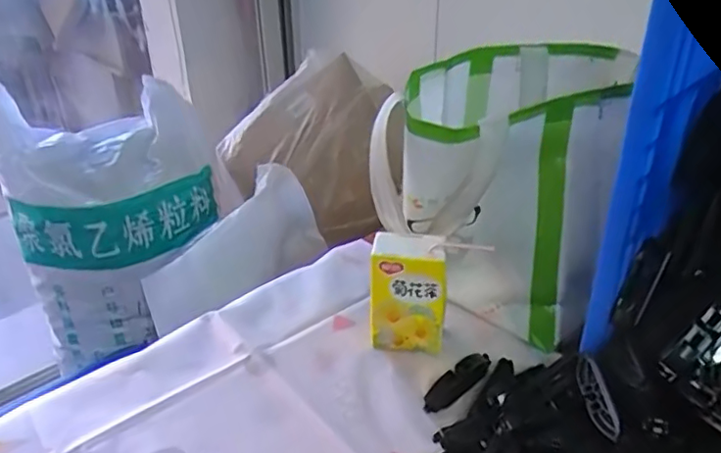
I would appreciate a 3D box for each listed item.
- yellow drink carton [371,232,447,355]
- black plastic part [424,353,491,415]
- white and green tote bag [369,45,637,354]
[{"bbox_3d":[0.045,0.063,0.549,0.067,0.107,0.041,3,31,7],"label":"yellow drink carton"},{"bbox_3d":[0.088,0.136,0.519,0.082,0.016,0.022,-24,37,-34],"label":"black plastic part"},{"bbox_3d":[0.128,-0.030,0.574,0.203,0.244,0.153,8,32,16],"label":"white and green tote bag"}]

